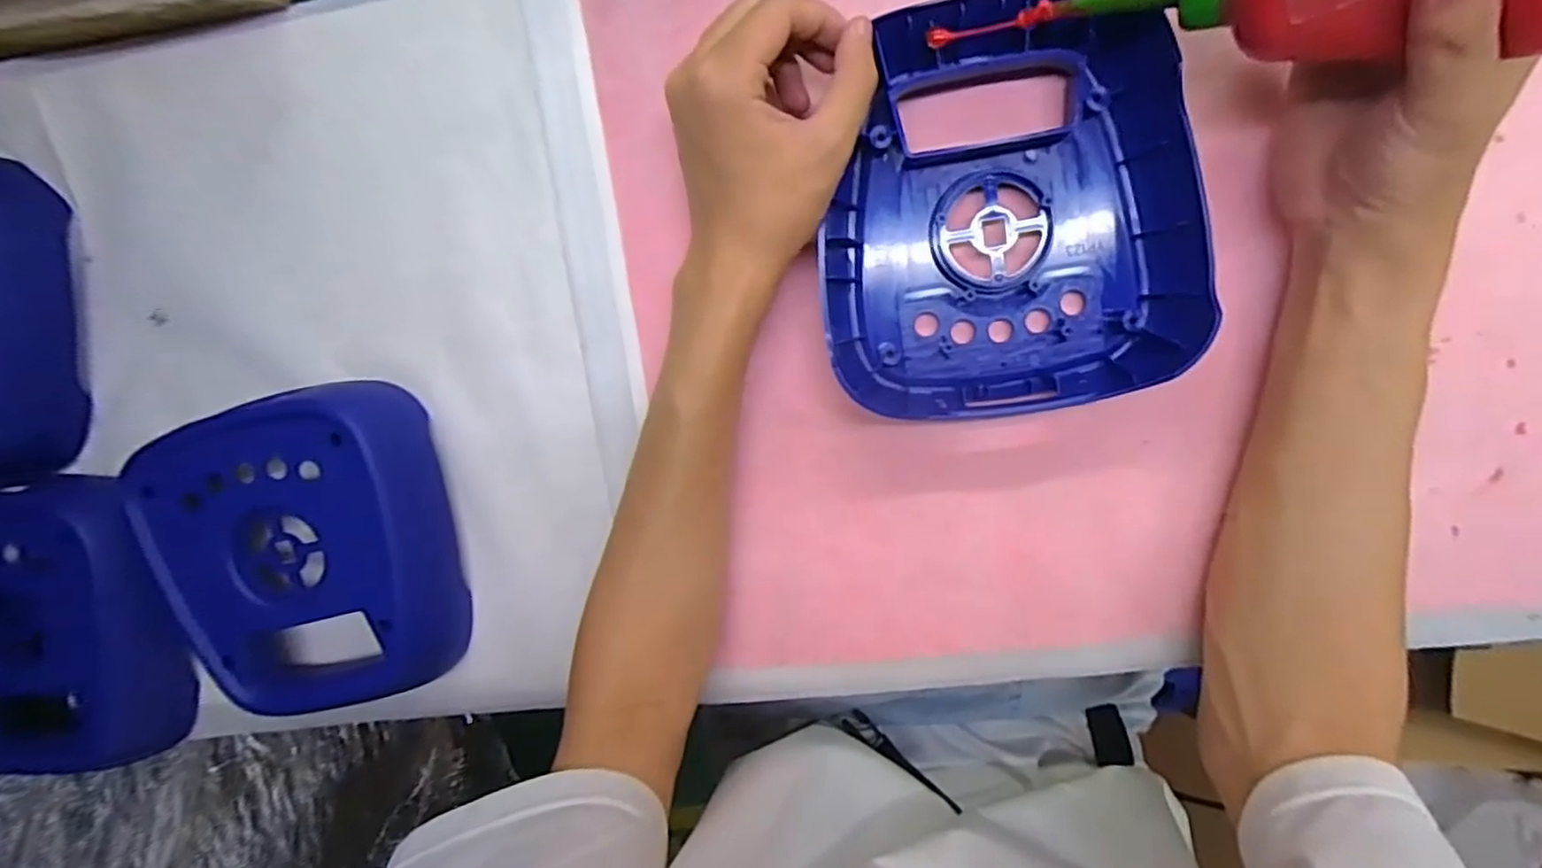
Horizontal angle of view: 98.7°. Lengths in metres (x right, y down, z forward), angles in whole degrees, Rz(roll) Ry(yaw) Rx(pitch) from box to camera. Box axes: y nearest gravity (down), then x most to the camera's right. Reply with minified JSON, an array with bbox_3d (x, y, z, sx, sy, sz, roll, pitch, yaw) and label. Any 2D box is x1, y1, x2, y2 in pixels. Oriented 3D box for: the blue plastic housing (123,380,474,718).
[{"bbox_3d":[-0.251,0.064,0.366,0.148,0.052,0.176,-10,97,7],"label":"blue plastic housing"}]

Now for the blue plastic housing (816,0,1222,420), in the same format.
[{"bbox_3d":[0.105,-0.100,0.308,0.164,0.036,0.178,-8,97,7],"label":"blue plastic housing"}]

